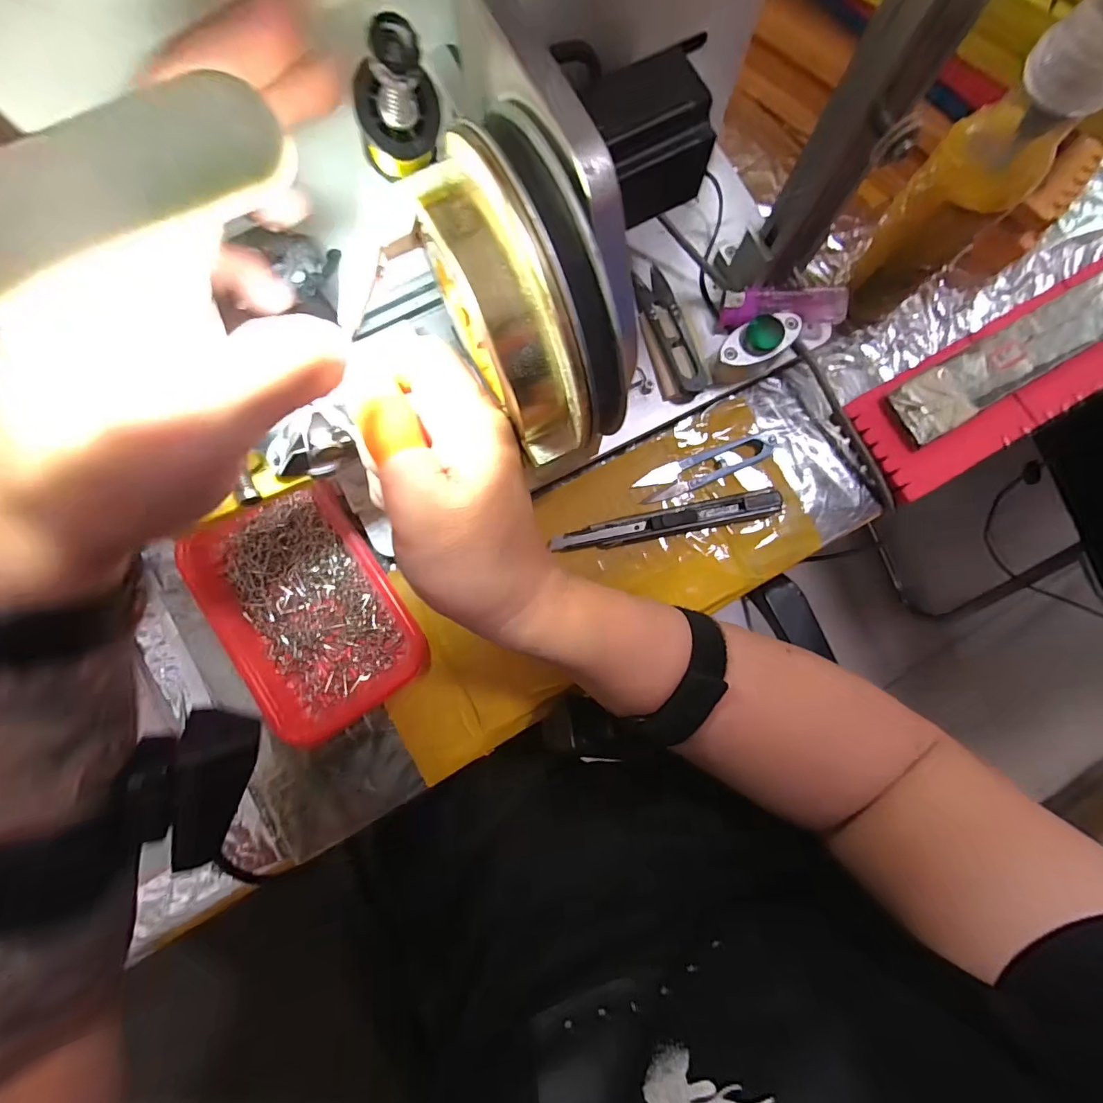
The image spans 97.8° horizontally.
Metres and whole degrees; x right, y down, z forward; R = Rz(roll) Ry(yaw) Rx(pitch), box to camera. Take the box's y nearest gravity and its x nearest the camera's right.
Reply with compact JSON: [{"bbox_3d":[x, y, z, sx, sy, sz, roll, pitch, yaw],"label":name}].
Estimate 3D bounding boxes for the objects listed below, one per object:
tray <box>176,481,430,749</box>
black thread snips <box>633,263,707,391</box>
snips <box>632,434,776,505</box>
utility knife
[{"bbox_3d":[-0.160,0.034,0.317,0.105,0.018,0.159,-35,85,-4],"label":"tray"},{"bbox_3d":[0.080,-0.153,0.329,0.024,0.016,0.099,-15,84,-2],"label":"black thread snips"},{"bbox_3d":[0.113,-0.060,0.341,0.108,0.009,0.024,-19,84,-2],"label":"snips"},{"bbox_3d":[0.079,-0.020,0.328,0.157,0.012,0.017,-12,84,-2],"label":"utility knife"}]

